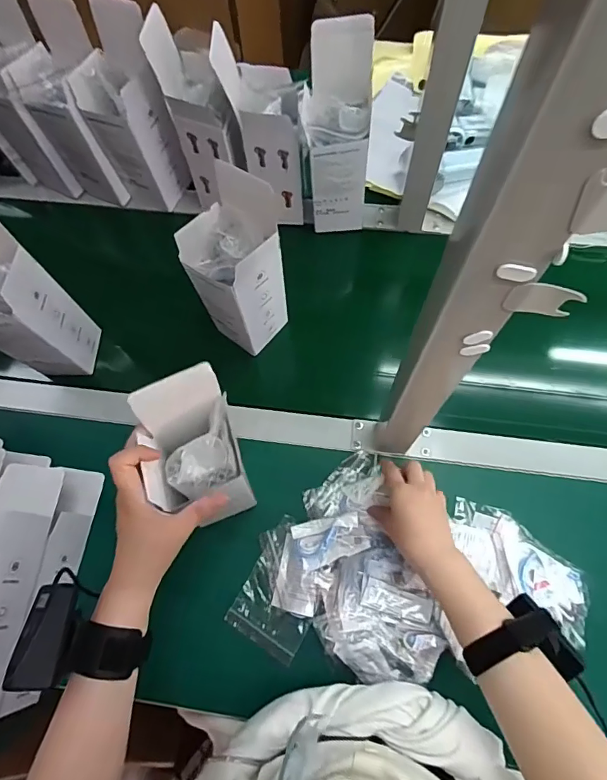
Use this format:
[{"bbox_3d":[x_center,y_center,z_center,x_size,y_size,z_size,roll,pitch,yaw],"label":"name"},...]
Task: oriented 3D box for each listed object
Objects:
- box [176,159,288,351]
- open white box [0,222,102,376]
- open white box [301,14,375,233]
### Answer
[{"bbox_3d":[-0.078,-0.137,0.524,0.082,0.218,0.094,39,75,14],"label":"box"},{"bbox_3d":[-0.332,-0.095,0.522,0.082,0.225,0.089,8,70,4],"label":"open white box"},{"bbox_3d":[0.043,-0.317,0.582,0.082,0.235,0.084,1,70,2],"label":"open white box"}]

